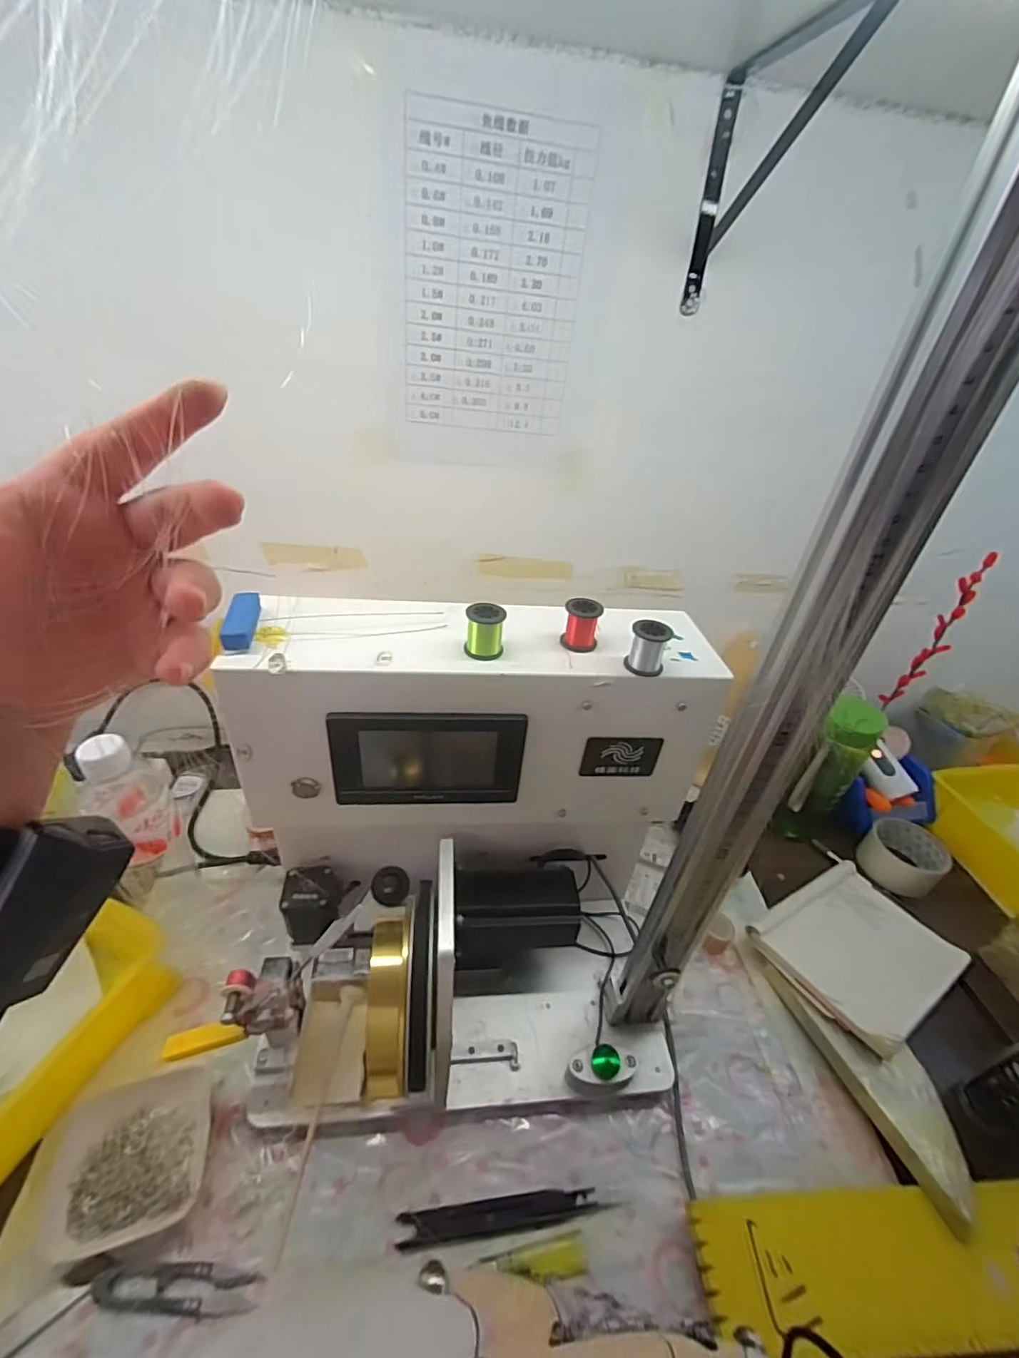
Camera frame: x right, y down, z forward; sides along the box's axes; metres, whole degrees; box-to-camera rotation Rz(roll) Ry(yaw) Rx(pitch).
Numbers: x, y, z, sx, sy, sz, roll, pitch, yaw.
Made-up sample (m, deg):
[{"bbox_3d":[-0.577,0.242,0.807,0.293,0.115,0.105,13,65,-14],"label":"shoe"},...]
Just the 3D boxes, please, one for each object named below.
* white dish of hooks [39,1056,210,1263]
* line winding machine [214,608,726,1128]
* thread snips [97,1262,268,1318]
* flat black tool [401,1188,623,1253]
[{"bbox_3d":[-0.283,0.356,0.400,0.104,0.018,0.102,-9,38,-21],"label":"white dish of hooks"},{"bbox_3d":[-0.033,0.139,0.422,0.333,0.353,0.254,-2,36,-12],"label":"line winding machine"},{"bbox_3d":[-0.219,0.404,0.356,0.102,0.011,0.023,6,35,-1],"label":"thread snips"},{"bbox_3d":[-0.002,0.395,0.398,0.152,0.009,0.020,-1,36,-10],"label":"flat black tool"}]

